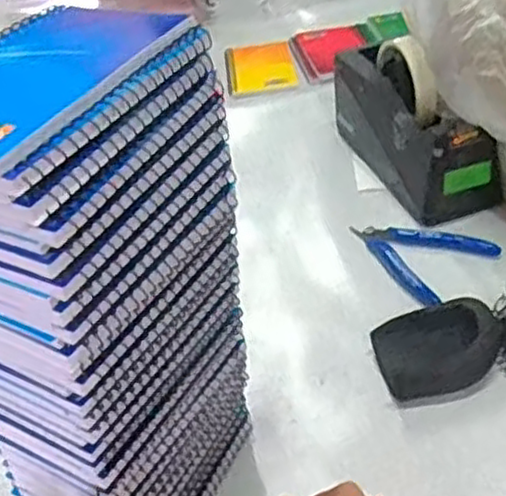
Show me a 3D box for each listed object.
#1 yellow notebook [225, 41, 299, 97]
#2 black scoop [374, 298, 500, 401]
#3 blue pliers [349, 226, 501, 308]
[{"bbox_3d":[0.009,-0.226,0.914,0.084,0.008,0.121,-8,39,0],"label":"yellow notebook"},{"bbox_3d":[0.132,0.071,0.517,0.082,0.029,0.061,-8,39,0],"label":"black scoop"},{"bbox_3d":[0.152,0.002,0.616,0.089,0.007,0.113,-19,41,-13],"label":"blue pliers"}]

